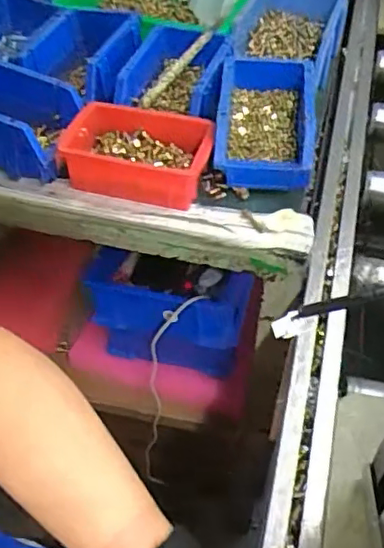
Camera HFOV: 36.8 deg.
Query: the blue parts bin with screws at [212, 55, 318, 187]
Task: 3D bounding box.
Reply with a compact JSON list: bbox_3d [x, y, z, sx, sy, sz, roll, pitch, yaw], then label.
[{"bbox_3d":[0.080,-0.170,0.638,0.106,0.068,0.166,3,49,2],"label":"blue parts bin with screws"}]

